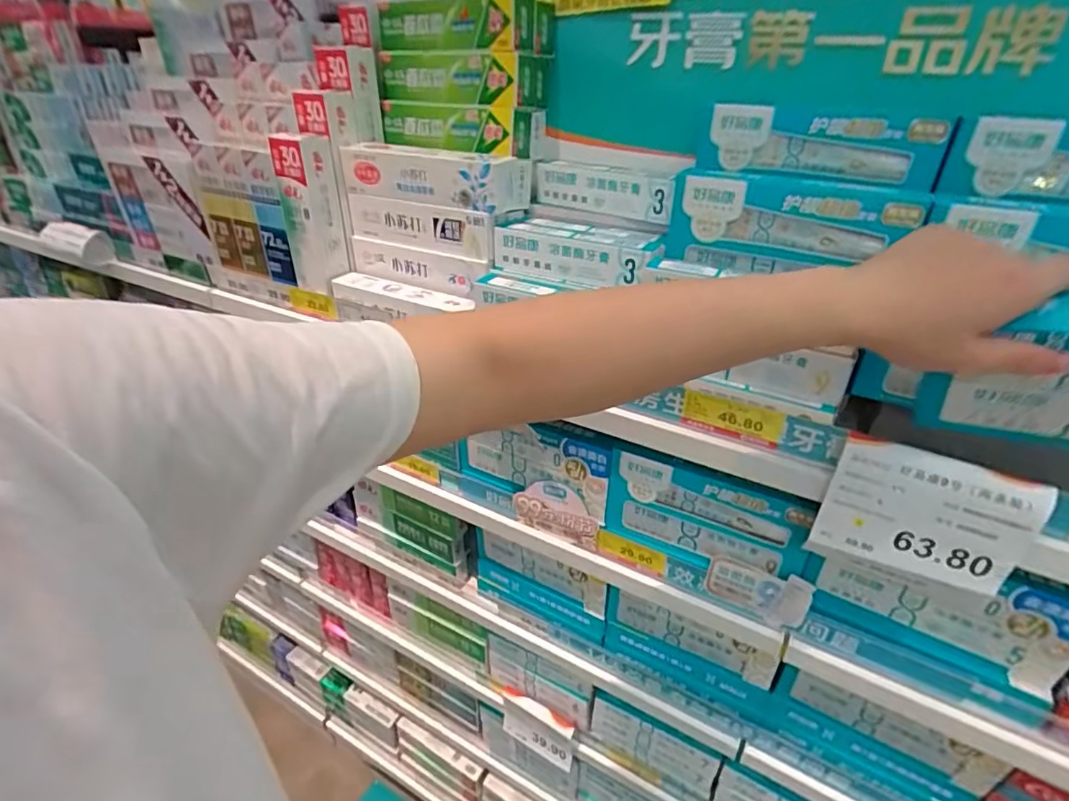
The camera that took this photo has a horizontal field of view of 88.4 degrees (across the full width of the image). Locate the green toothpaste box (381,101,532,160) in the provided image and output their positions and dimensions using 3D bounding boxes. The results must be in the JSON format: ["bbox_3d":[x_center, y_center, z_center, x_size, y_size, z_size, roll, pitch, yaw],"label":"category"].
[{"bbox_3d":[-0.110,-0.361,0.725,0.239,0.055,0.040,23,38,33],"label":"green toothpaste box"}]

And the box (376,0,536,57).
[{"bbox_3d":[-0.111,-0.480,0.705,0.268,0.060,0.067,24,38,34],"label":"box"}]

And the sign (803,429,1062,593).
[{"bbox_3d":[0.325,0.099,0.464,0.141,0.115,0.025,18,35,27],"label":"sign"}]

